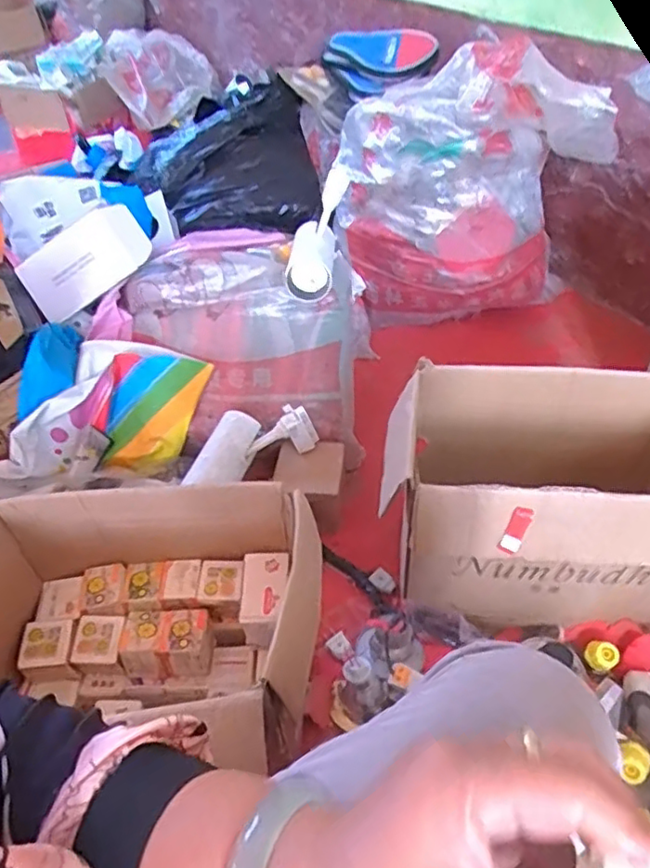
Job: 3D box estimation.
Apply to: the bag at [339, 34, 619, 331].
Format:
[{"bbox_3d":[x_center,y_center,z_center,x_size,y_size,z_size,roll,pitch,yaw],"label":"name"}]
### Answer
[{"bbox_3d":[0.268,-0.422,1.212,0.475,0.519,0.205,1,45,5],"label":"bag"}]

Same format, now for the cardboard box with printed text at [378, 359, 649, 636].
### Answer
[{"bbox_3d":[0.290,0.087,0.839,0.375,0.265,0.238,1,45,5],"label":"cardboard box with printed text"}]

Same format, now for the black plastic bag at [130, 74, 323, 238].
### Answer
[{"bbox_3d":[-0.230,-0.608,1.396,0.390,0.217,0.361,-11,45,-7],"label":"black plastic bag"}]

